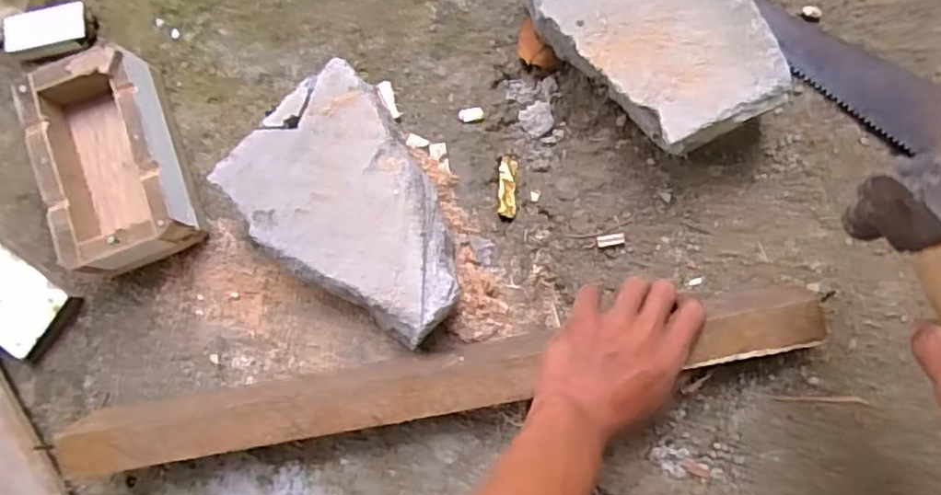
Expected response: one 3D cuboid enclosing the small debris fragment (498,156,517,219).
[{"bbox_3d":[0.032,-0.051,0.551,0.015,0.007,0.053,1,82,5],"label":"small debris fragment"}]

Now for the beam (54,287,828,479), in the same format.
[{"bbox_3d":[-0.025,0.101,0.475,0.550,0.033,0.047,-11,81,2],"label":"beam"}]

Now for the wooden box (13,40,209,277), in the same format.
[{"bbox_3d":[-0.299,-0.071,0.538,0.098,0.063,0.172,-20,81,2],"label":"wooden box"}]

